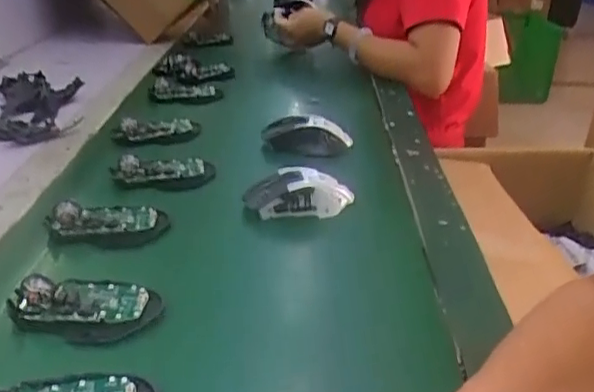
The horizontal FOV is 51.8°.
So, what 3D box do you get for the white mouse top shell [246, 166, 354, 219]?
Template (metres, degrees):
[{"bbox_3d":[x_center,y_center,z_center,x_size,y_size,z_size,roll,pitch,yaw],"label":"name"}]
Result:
[{"bbox_3d":[0.003,-0.003,0.645,0.109,0.048,0.056,6,26,7],"label":"white mouse top shell"}]

